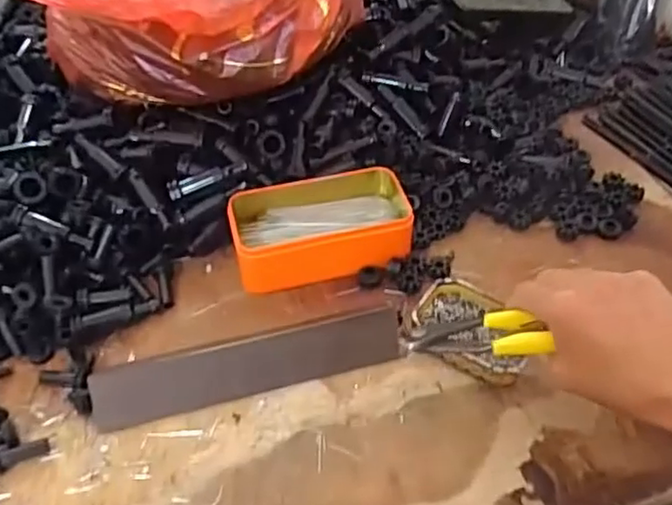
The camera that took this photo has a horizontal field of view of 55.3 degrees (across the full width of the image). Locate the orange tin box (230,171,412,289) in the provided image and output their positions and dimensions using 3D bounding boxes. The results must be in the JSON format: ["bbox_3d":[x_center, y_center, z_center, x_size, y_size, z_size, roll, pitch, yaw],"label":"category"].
[{"bbox_3d":[-0.011,-0.022,0.537,0.145,0.040,0.084,-8,46,-8],"label":"orange tin box"}]

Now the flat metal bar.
[{"bbox_3d":[-0.060,0.079,0.455,0.215,0.006,0.041,-12,85,-10],"label":"flat metal bar"}]

